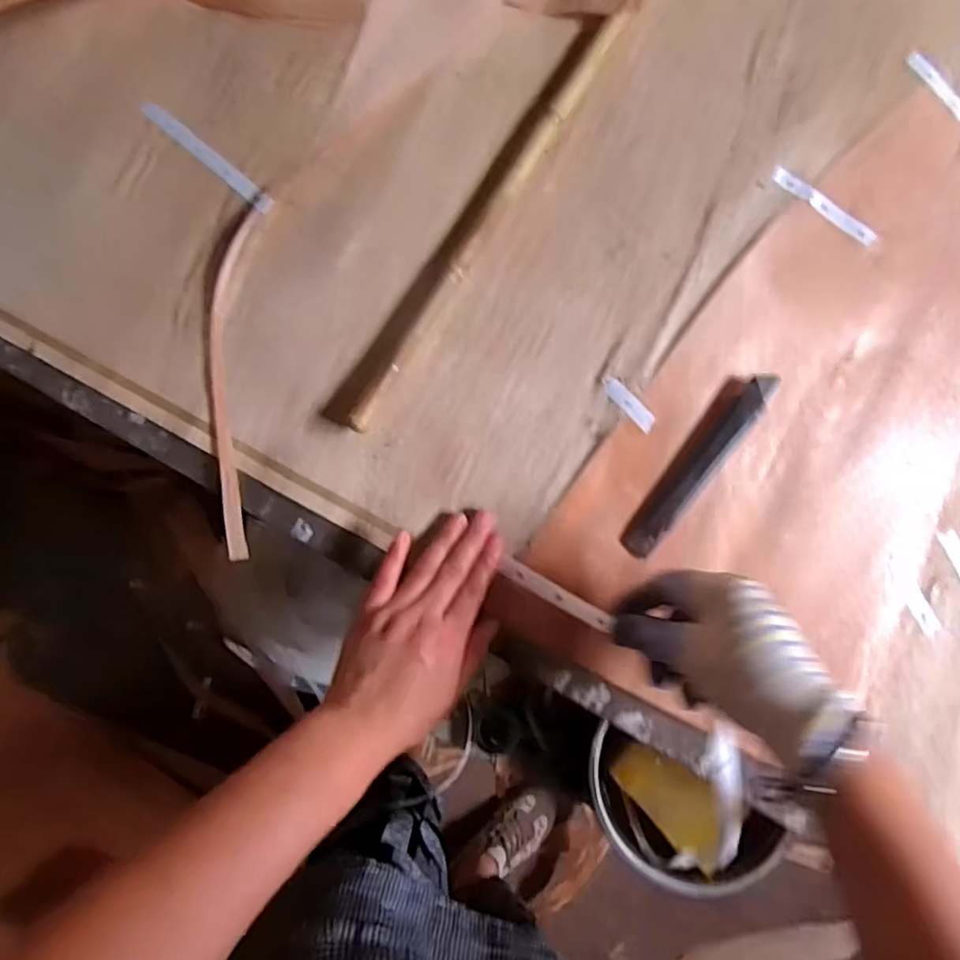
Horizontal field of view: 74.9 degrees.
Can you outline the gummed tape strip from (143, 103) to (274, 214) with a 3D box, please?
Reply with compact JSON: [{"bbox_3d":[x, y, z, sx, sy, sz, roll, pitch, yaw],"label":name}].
[{"bbox_3d":[-0.213,-0.254,0.493,0.135,0.005,0.014,41,75,6],"label":"gummed tape strip"}]

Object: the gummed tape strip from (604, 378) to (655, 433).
[{"bbox_3d":[0.109,-0.055,0.455,0.014,0.004,0.047,-40,82,-6],"label":"gummed tape strip"}]

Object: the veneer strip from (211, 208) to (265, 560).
[{"bbox_3d":[-0.184,-0.075,0.464,0.031,0.014,0.264,-1,81,1],"label":"veneer strip"}]

